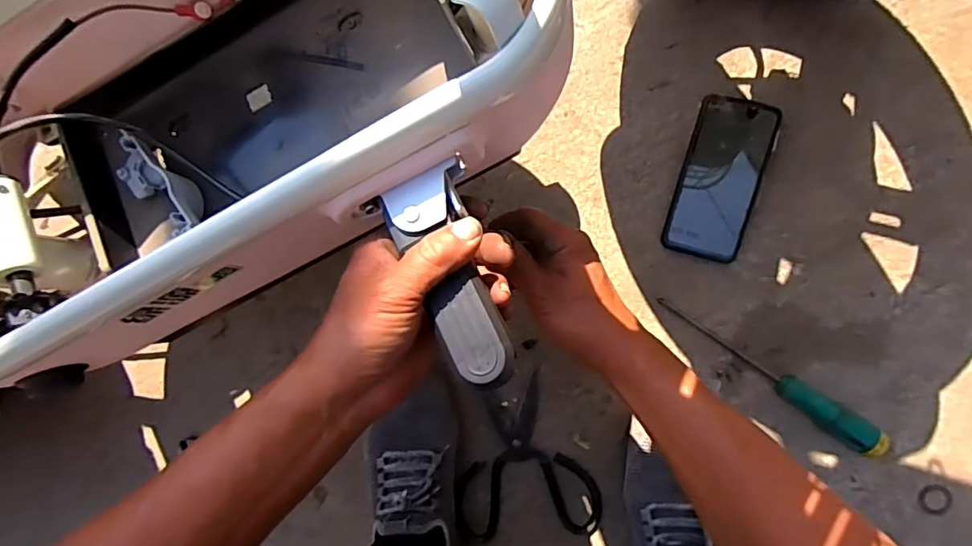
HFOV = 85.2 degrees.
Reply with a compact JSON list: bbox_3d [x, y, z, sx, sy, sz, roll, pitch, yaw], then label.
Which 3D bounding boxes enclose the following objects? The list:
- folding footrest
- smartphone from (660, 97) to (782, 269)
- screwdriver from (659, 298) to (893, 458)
[{"bbox_3d":[-0.020,0.002,0.311,0.048,0.021,0.132,-22,77,9],"label":"folding footrest"},{"bbox_3d":[0.248,-0.097,0.558,0.083,0.011,0.163,15,99,7],"label":"smartphone"},{"bbox_3d":[0.295,0.106,0.553,0.257,0.032,0.031,34,96,6],"label":"screwdriver"}]

